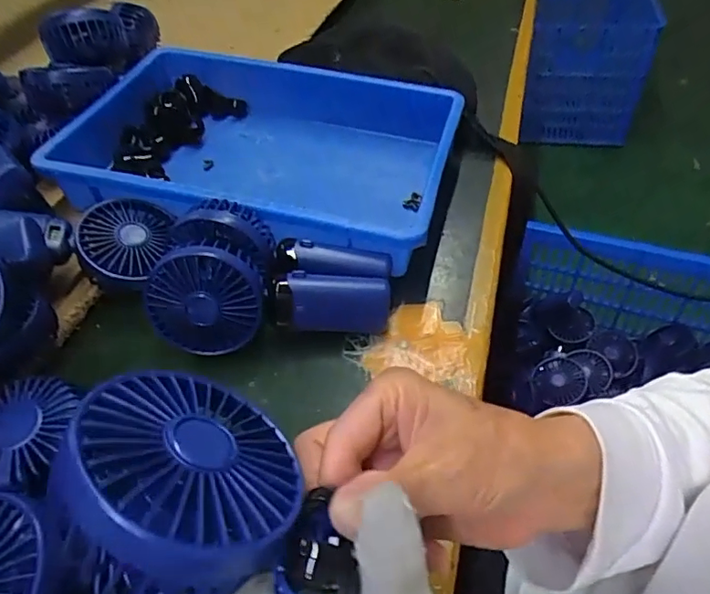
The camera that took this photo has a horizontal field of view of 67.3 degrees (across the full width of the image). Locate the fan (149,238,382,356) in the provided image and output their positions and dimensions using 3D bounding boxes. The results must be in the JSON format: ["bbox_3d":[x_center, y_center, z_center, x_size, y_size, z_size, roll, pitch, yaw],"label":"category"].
[{"bbox_3d":[-0.067,-0.006,0.417,0.183,0.089,0.036,-7,26,-4],"label":"fan"}]

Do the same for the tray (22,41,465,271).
[{"bbox_3d":[-0.090,-0.149,0.556,0.369,0.093,0.249,10,48,15],"label":"tray"}]

